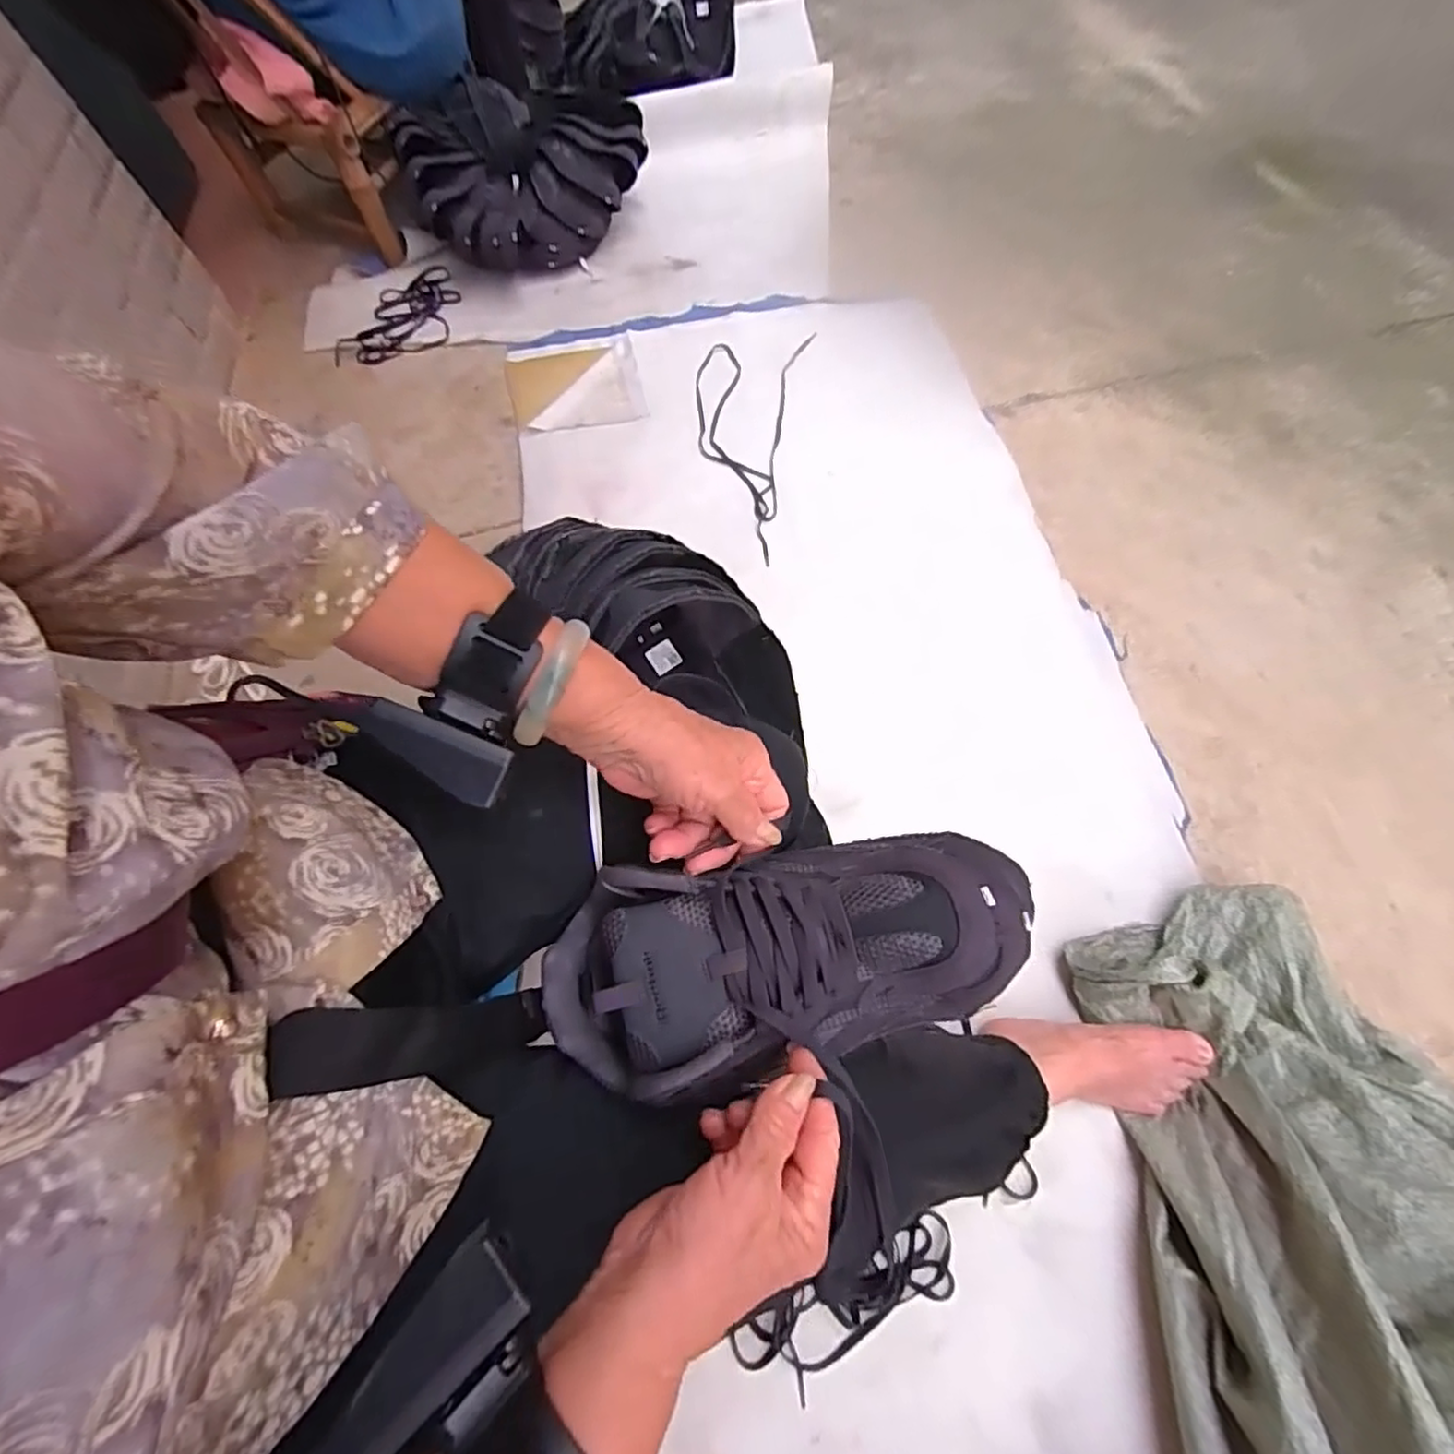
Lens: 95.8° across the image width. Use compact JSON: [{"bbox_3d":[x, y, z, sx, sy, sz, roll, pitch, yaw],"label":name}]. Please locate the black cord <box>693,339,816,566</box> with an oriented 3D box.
[{"bbox_3d":[0.019,-0.497,1.093,0.181,0.022,0.462,10,66,7],"label":"black cord"}]

